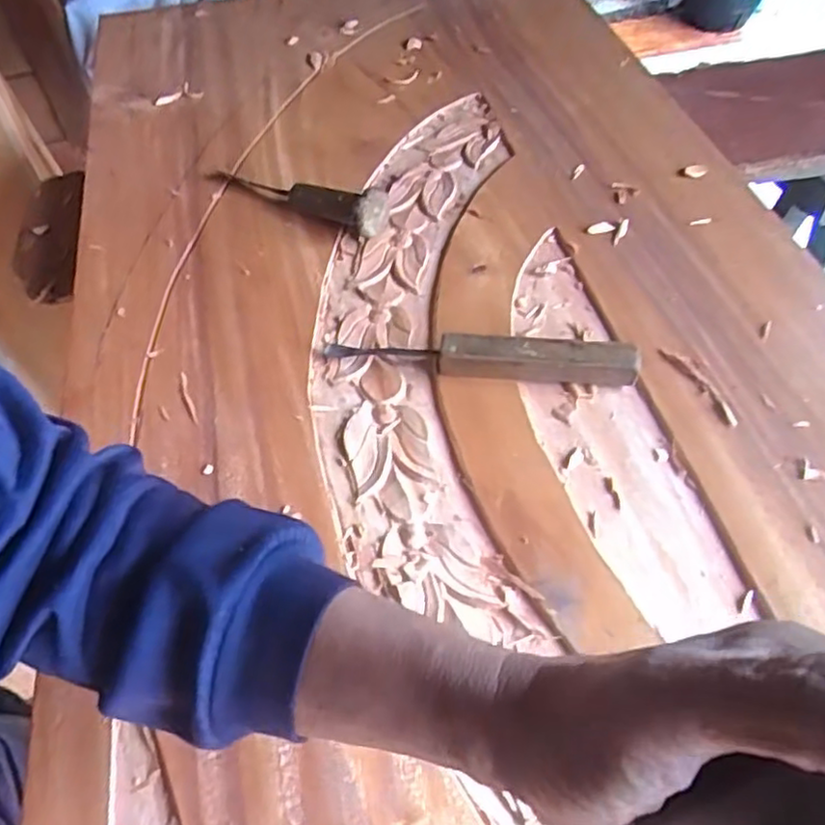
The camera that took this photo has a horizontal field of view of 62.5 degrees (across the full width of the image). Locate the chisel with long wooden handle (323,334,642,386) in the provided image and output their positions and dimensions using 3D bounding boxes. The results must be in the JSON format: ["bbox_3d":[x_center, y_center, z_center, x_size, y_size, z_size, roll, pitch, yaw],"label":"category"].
[{"bbox_3d":[0.046,-0.041,0.488,0.220,0.028,0.022,5,54,6],"label":"chisel with long wooden handle"}]

